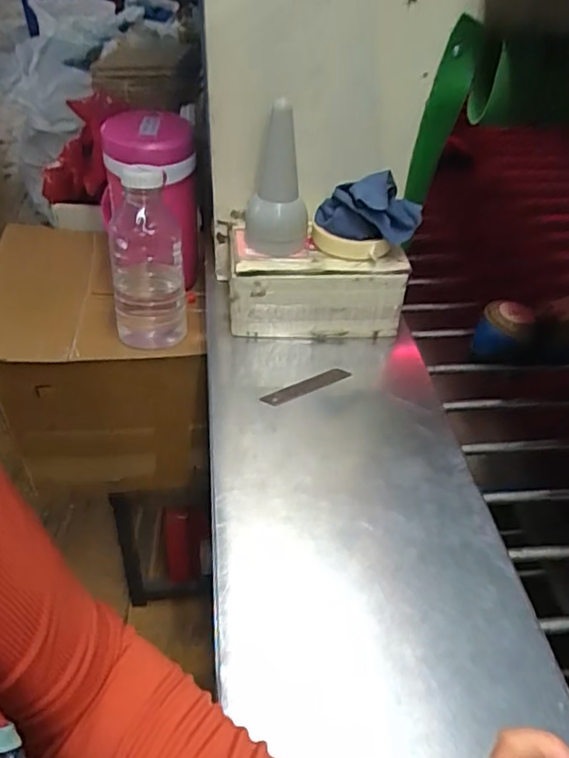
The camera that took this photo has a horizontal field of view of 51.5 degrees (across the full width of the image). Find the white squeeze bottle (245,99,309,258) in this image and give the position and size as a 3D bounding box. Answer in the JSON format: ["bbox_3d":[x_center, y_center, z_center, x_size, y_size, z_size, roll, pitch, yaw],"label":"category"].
[{"bbox_3d":[-0.004,-0.202,0.609,0.065,0.132,0.066,2,43,-1],"label":"white squeeze bottle"}]

